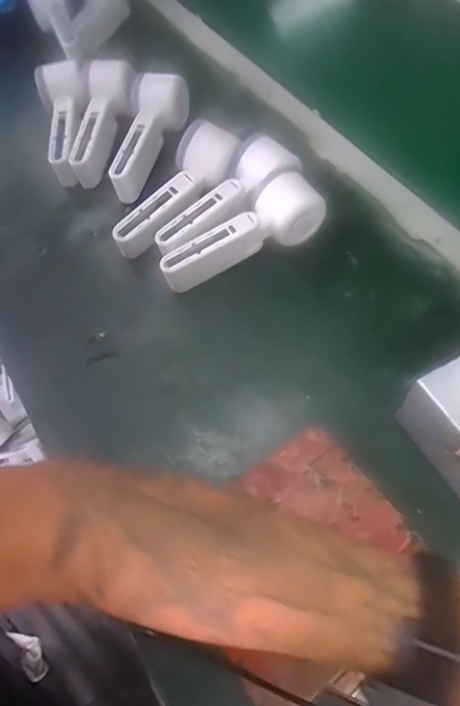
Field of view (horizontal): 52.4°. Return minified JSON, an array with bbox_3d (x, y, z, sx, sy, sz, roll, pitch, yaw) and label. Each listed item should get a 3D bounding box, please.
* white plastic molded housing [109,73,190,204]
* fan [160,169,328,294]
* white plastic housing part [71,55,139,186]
[{"bbox_3d":[-0.093,-0.238,0.506,0.046,0.048,0.155,20,81,11],"label":"white plastic molded housing"},{"bbox_3d":[0.014,-0.111,0.444,0.170,0.051,0.058,-34,68,-10],"label":"fan"},{"bbox_3d":[-0.147,-0.262,0.525,0.052,0.034,0.150,12,79,7],"label":"white plastic housing part"}]

